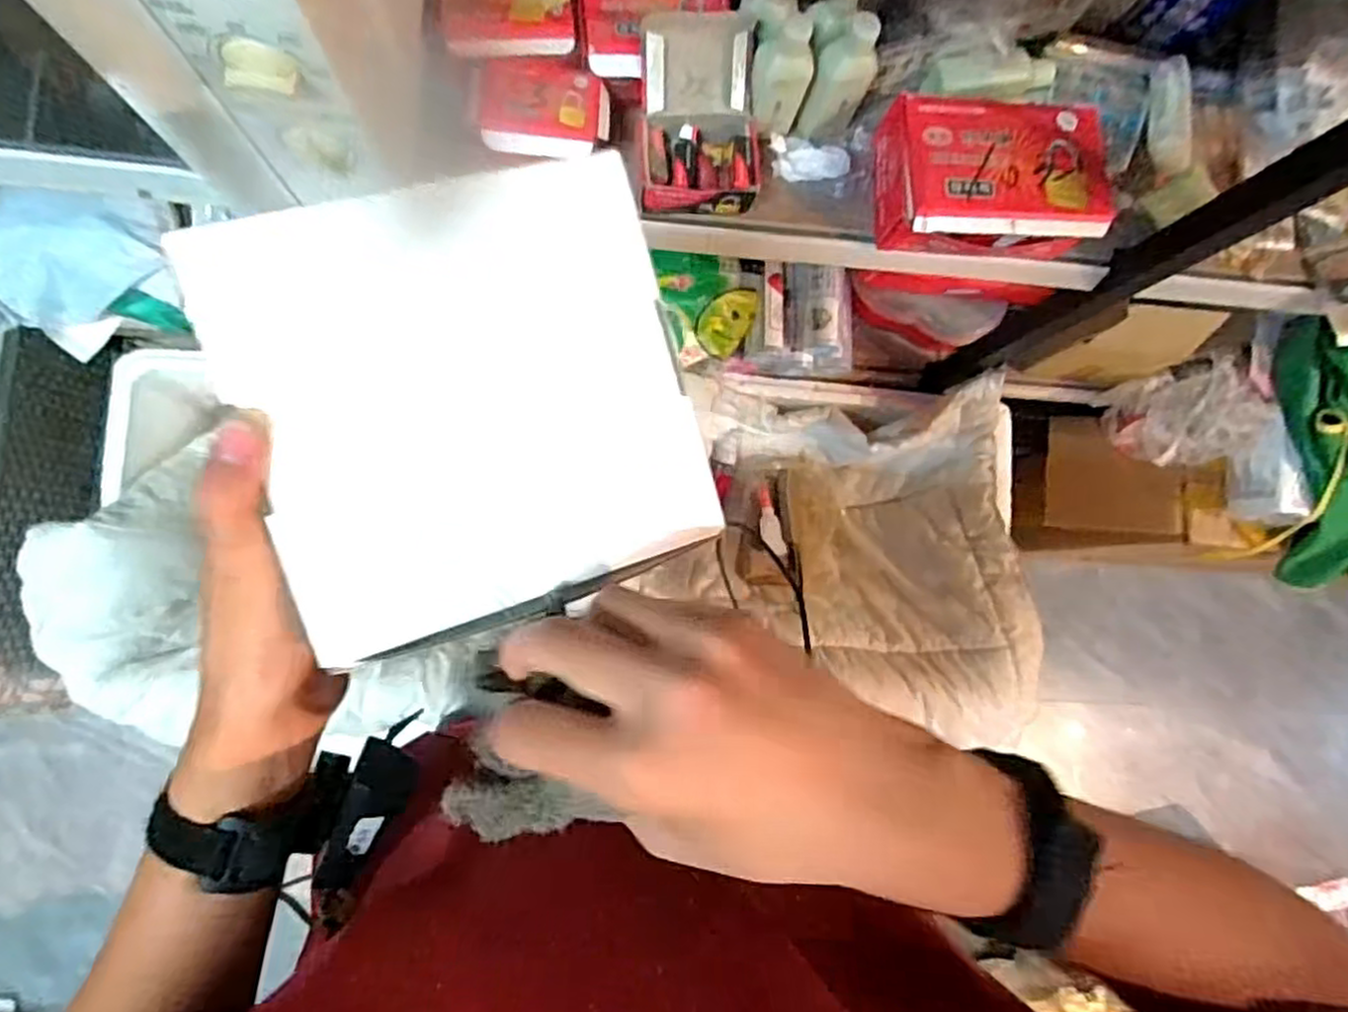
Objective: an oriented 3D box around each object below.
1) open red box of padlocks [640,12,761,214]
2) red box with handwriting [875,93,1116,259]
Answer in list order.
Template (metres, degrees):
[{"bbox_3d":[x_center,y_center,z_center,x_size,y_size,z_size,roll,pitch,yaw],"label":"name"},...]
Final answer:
[{"bbox_3d":[0.021,-0.312,0.582,0.099,0.074,0.122,-4,85,-7],"label":"open red box of padlocks"},{"bbox_3d":[0.268,-0.277,0.607,0.177,0.059,0.123,-3,85,-7],"label":"red box with handwriting"}]

